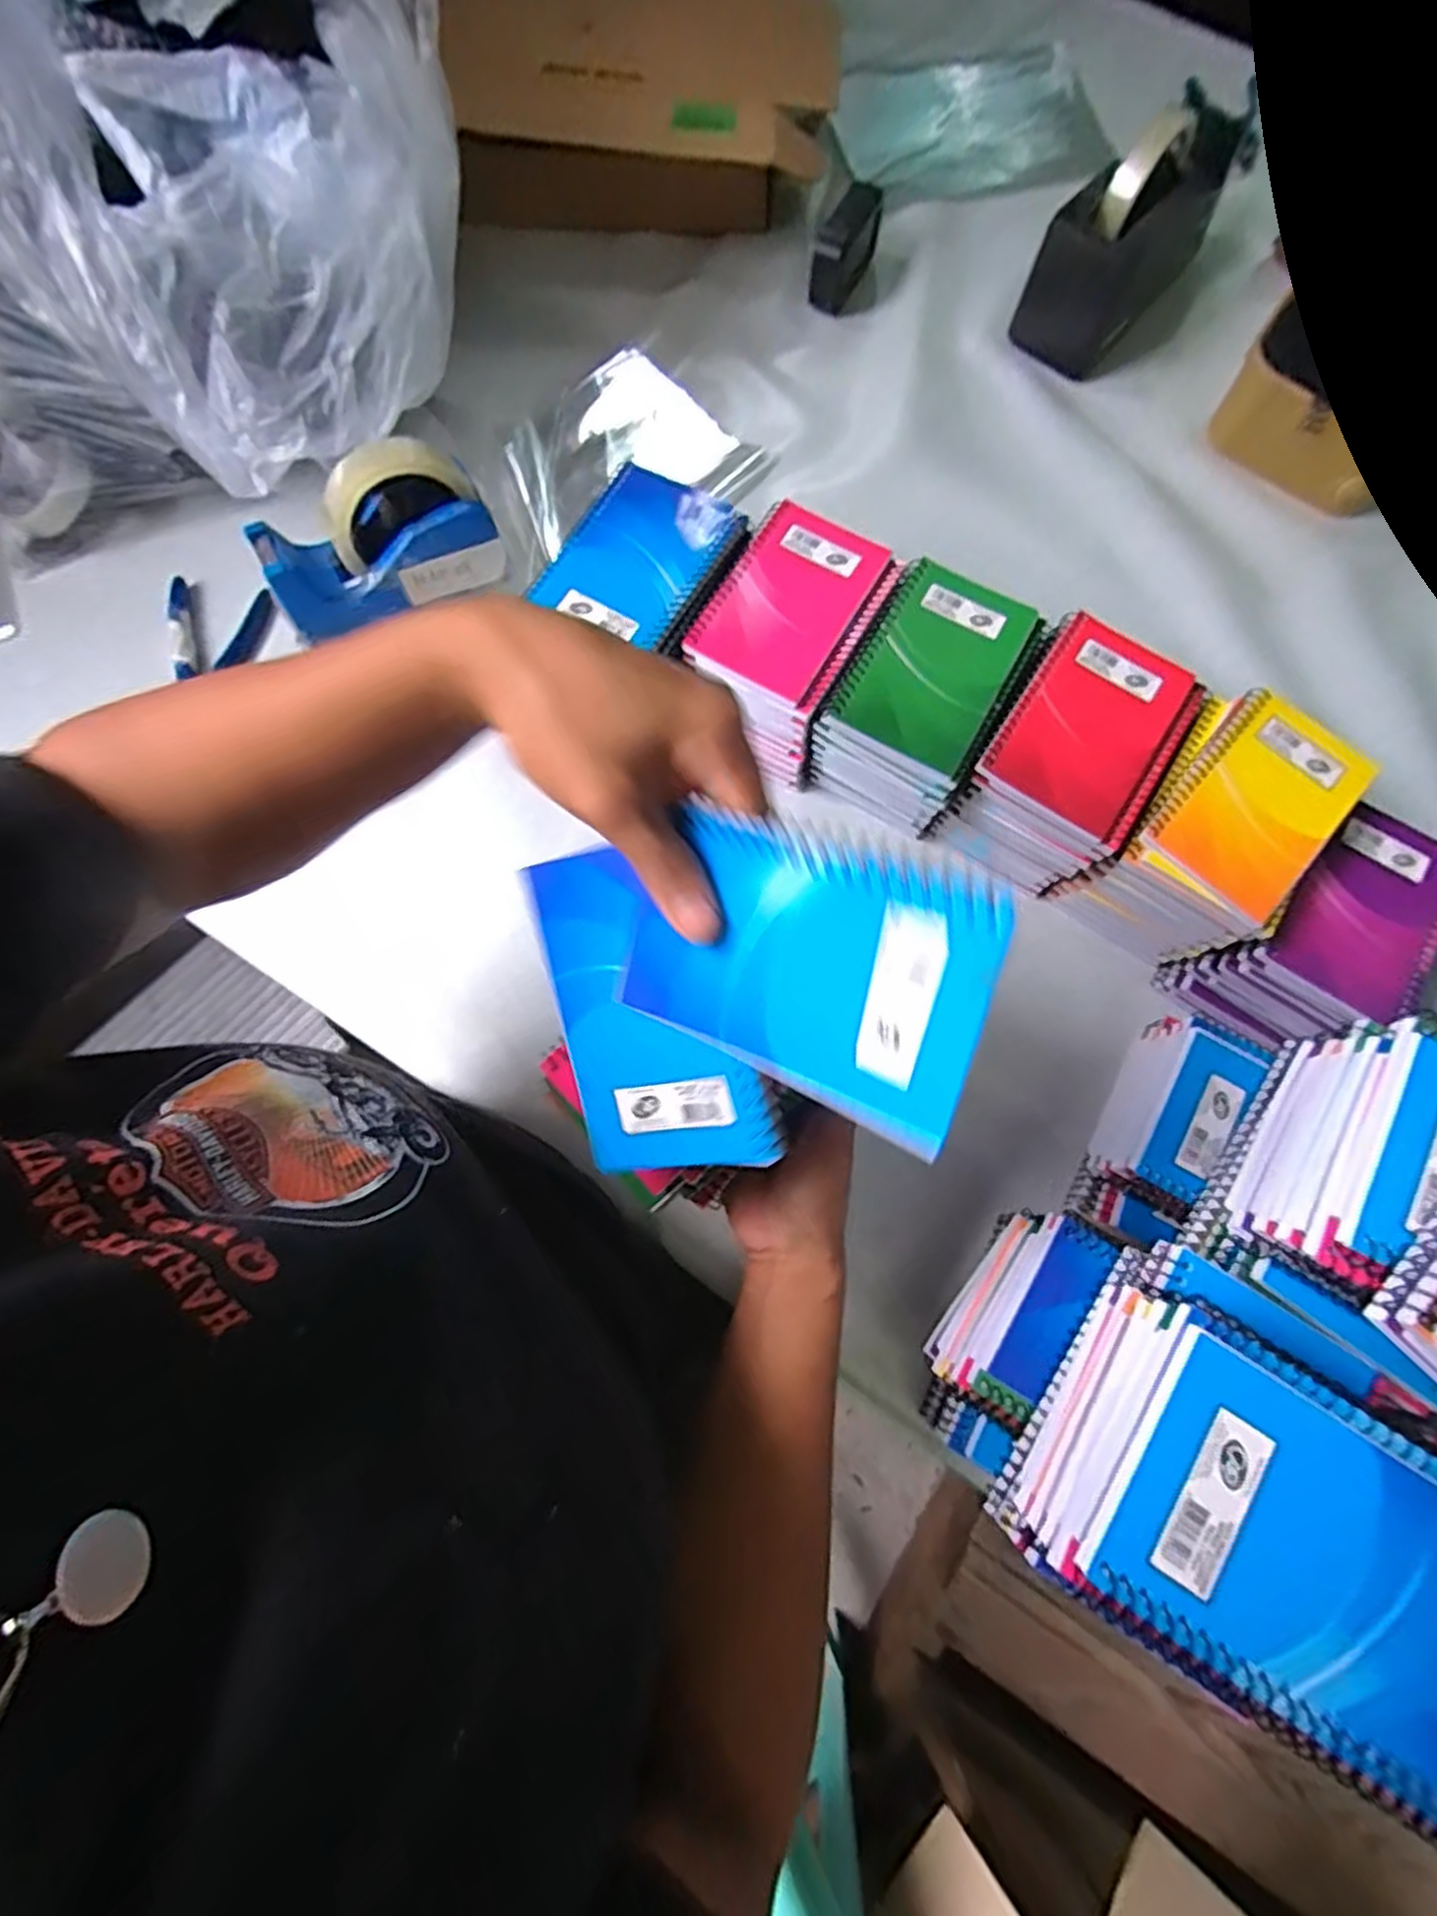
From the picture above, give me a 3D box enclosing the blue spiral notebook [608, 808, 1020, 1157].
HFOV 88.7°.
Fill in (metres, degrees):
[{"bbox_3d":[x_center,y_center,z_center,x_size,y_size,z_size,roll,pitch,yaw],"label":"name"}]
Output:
[{"bbox_3d":[0.023,0.000,0.241,0.126,0.008,0.088,24,116,27],"label":"blue spiral notebook"}]

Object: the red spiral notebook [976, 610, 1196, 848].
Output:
[{"bbox_3d":[0.219,-0.139,0.435,0.083,0.008,0.128,33,79,8],"label":"red spiral notebook"}]

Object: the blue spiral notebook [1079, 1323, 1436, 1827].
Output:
[{"bbox_3d":[0.183,0.184,0.217,0.128,0.005,0.079,33,78,8],"label":"blue spiral notebook"}]

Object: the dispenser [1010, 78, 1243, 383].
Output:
[{"bbox_3d":[0.344,-0.604,0.603,0.079,0.118,0.196,38,79,9],"label":"dispenser"}]

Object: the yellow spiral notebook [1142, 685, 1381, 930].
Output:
[{"bbox_3d":[0.312,-0.090,0.423,0.083,0.008,0.128,39,79,9],"label":"yellow spiral notebook"}]

